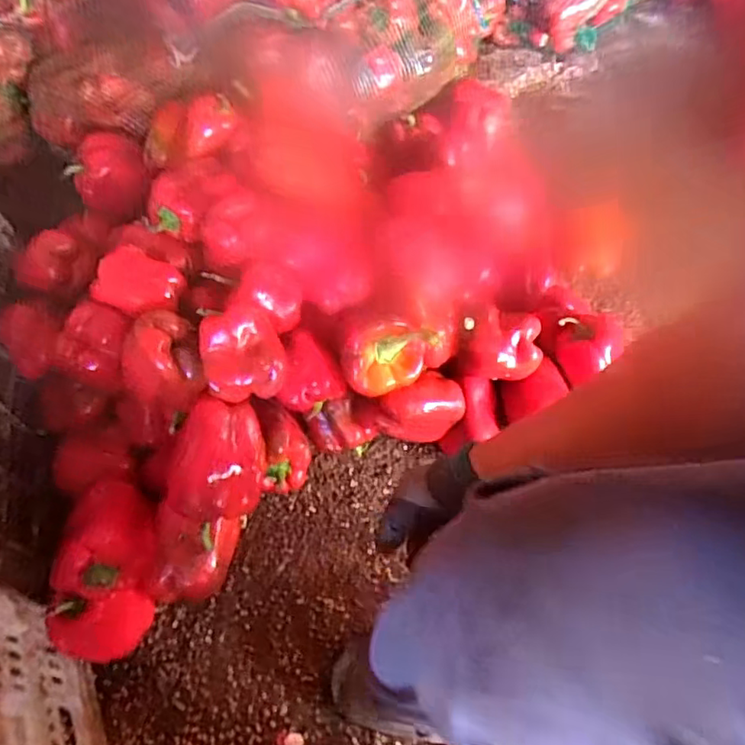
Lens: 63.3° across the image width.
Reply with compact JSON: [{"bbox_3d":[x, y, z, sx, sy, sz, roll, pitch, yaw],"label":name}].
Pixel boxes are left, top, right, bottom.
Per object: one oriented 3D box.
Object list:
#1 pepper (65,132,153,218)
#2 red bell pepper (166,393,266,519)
[{"bbox_3d":[-0.366,-0.278,0.842,0.098,0.091,0.085,-28,61,-14],"label":"pepper"},{"bbox_3d":[-0.168,0.090,0.649,0.090,0.075,0.117,-2,58,1],"label":"red bell pepper"}]

